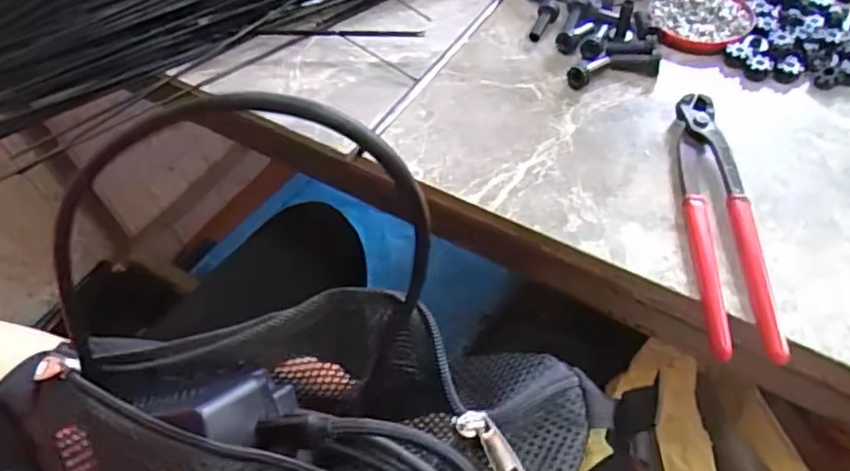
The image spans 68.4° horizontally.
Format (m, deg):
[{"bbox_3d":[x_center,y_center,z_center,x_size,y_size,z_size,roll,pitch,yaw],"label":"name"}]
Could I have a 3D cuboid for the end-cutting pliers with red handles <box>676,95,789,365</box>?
[{"bbox_3d":[0.185,-0.014,0.396,0.039,0.027,0.199,3,53,6],"label":"end-cutting pliers with red handles"}]

